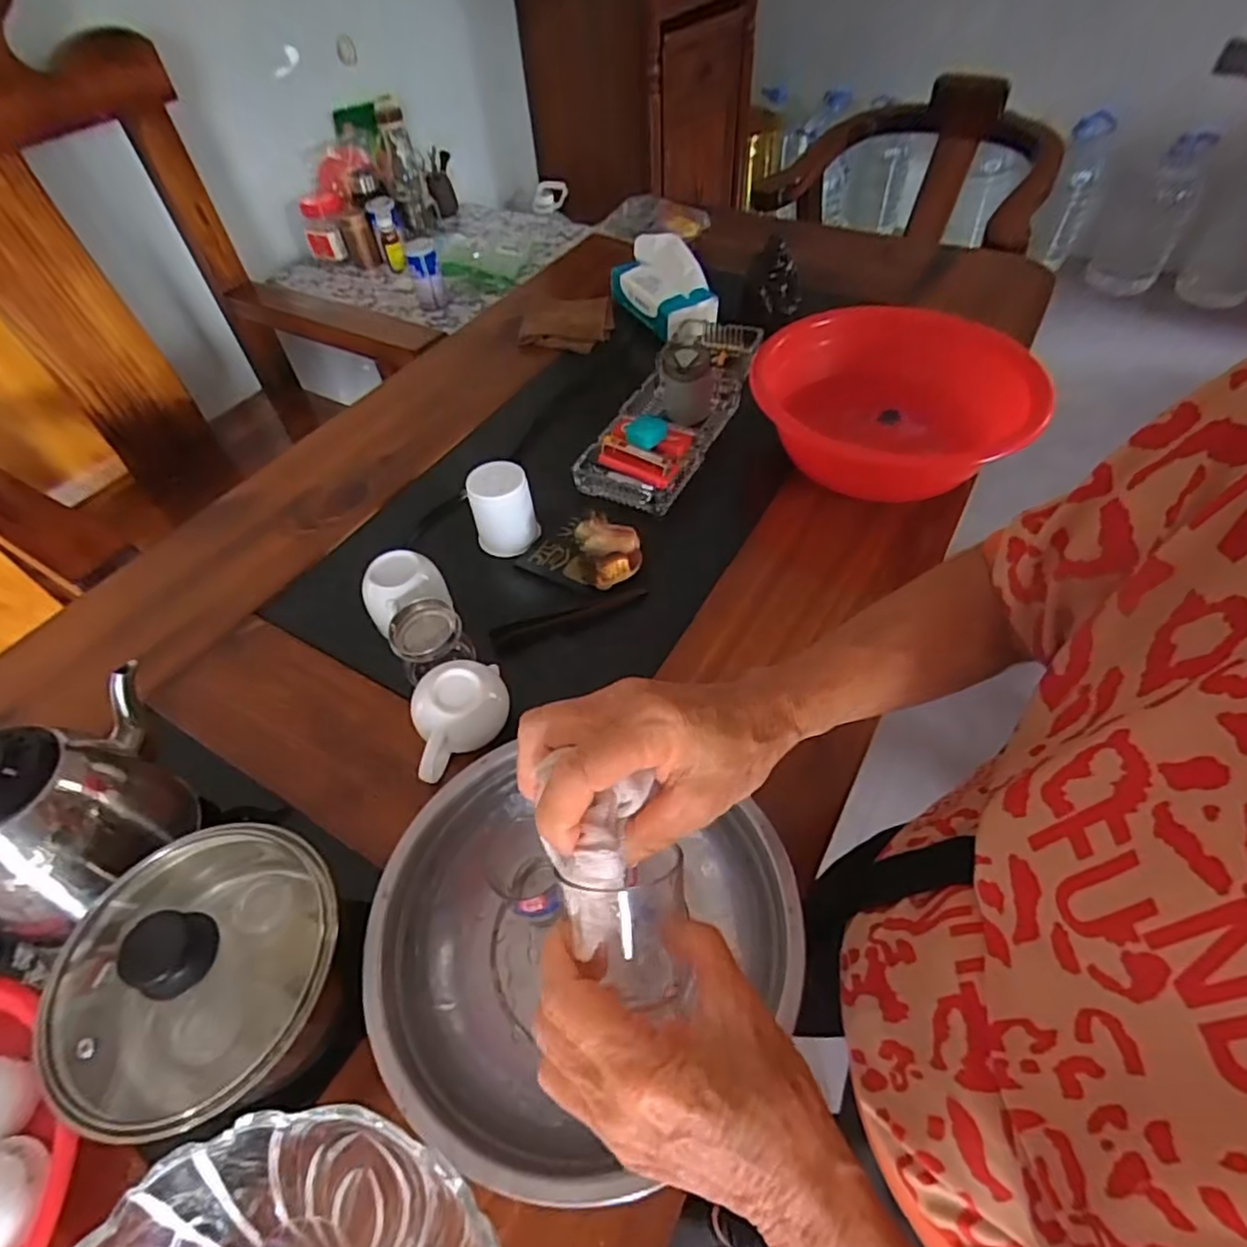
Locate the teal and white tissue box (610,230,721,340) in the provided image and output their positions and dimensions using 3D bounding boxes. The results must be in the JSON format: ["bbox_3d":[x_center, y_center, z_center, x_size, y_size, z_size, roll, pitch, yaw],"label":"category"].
[{"bbox_3d":[0.058,-0.508,0.971,0.113,0.086,0.161,-17,52,-10],"label":"teal and white tissue box"}]

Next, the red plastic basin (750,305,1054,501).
[{"bbox_3d":[0.297,-0.237,0.736,0.286,0.104,0.286,-2,51,2],"label":"red plastic basin"}]

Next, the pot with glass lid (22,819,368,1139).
[{"bbox_3d":[-0.261,0.212,0.400,0.147,0.118,0.163,-5,51,0],"label":"pot with glass lid"}]

